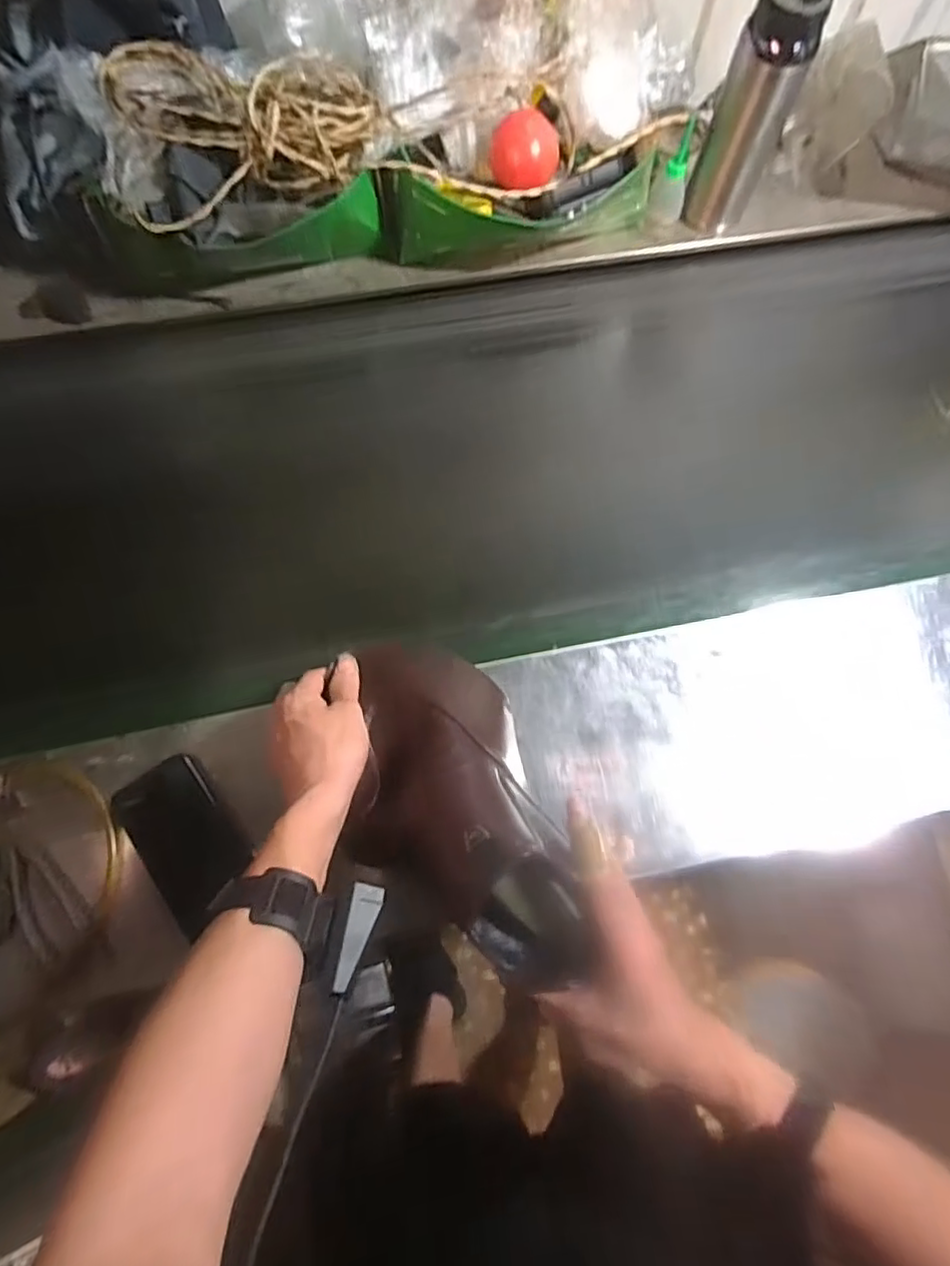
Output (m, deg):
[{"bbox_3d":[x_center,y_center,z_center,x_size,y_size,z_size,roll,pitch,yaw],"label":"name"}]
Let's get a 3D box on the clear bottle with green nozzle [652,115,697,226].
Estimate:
[{"bbox_3d":[0.256,-0.578,0.792,0.040,0.119,0.037,22,75,5],"label":"clear bottle with green nozzle"}]

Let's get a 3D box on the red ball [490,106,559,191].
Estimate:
[{"bbox_3d":[0.057,-0.548,0.725,0.079,0.064,0.073,0,75,-1],"label":"red ball"}]

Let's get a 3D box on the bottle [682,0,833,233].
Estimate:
[{"bbox_3d":[0.320,-0.602,0.734,0.086,0.241,0.071,27,76,6],"label":"bottle"}]

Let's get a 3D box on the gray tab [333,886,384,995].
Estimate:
[{"bbox_3d":[-0.077,0.195,0.407,0.019,0.013,0.064,15,60,3],"label":"gray tab"}]

